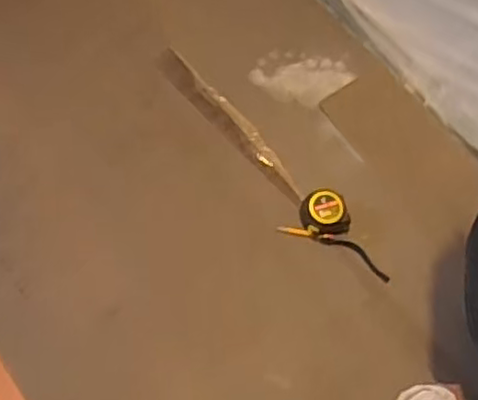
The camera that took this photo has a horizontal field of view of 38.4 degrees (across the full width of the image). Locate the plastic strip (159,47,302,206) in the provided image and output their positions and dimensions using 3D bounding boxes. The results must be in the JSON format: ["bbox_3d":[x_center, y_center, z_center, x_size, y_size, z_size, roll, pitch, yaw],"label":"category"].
[{"bbox_3d":[-0.011,-0.122,1.081,0.045,0.008,0.329,-38,73,-17],"label":"plastic strip"}]

